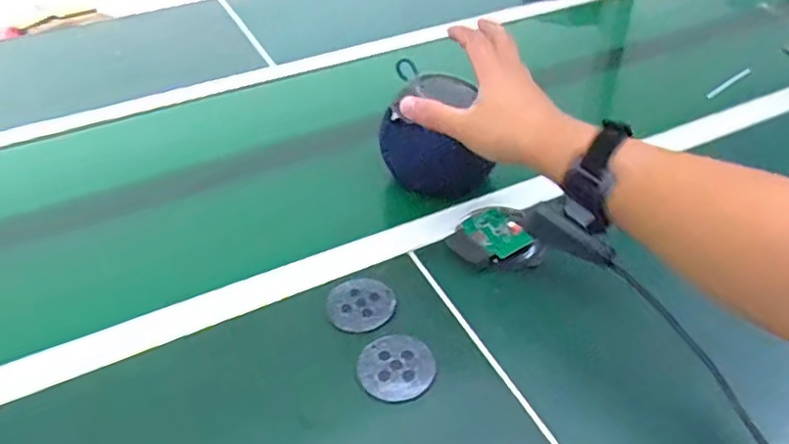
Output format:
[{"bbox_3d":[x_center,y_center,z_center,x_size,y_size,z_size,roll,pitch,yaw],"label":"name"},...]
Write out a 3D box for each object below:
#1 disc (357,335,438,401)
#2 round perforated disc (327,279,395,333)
[{"bbox_3d":[0.001,0.118,0.476,0.060,0.004,0.062,-1,40,1],"label":"disc"},{"bbox_3d":[-0.031,0.076,0.533,0.058,0.007,0.060,-1,40,1],"label":"round perforated disc"}]

